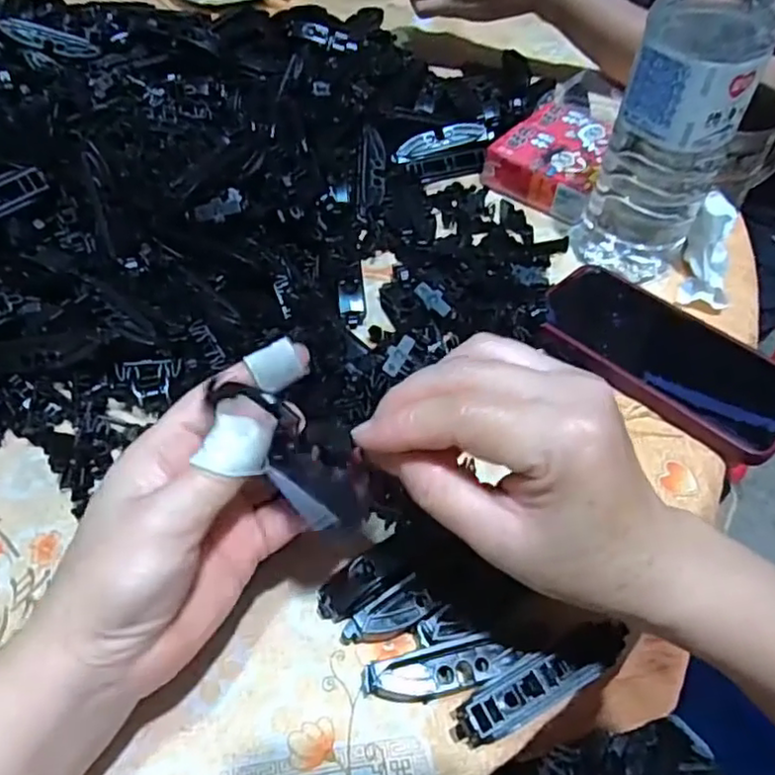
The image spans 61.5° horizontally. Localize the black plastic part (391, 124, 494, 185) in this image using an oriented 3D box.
[{"bbox_3d":[0.045,-0.185,0.513,0.079,0.030,0.026,-16,52,-13],"label":"black plastic part"}]

